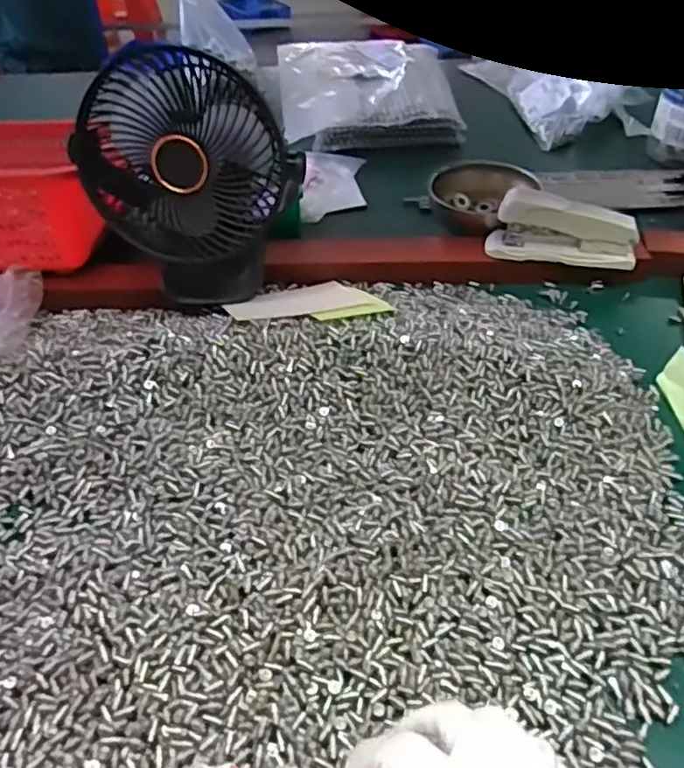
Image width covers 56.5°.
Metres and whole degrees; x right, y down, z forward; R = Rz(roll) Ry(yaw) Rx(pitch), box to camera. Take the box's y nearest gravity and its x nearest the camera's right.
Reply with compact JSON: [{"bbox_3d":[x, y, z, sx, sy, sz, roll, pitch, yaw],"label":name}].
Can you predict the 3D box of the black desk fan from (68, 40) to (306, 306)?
[{"bbox_3d":[-0.114,-0.140,0.500,0.151,0.191,0.088,-15,45,-12],"label":"black desk fan"}]

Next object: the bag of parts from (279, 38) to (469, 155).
[{"bbox_3d":[0.031,-0.403,0.872,0.230,0.047,0.255,-3,44,-1],"label":"bag of parts"}]

